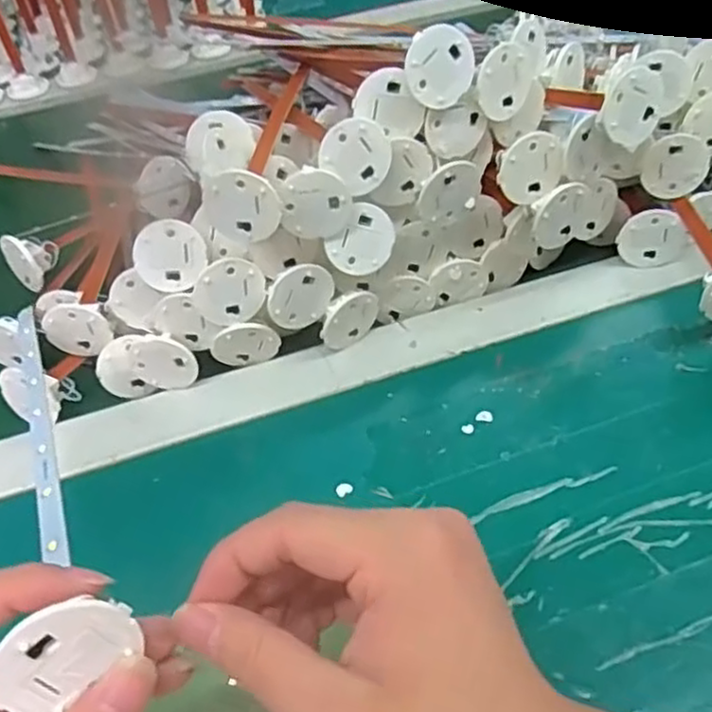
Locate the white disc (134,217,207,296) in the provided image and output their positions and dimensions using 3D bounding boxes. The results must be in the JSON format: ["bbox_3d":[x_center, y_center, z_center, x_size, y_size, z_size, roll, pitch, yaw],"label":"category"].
[{"bbox_3d":[-0.100,-0.054,0.382,0.038,0.037,0.006,-47,14,11],"label":"white disc"}]

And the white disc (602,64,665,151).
[{"bbox_3d":[0.143,-0.128,0.366,0.035,0.037,0.006,9,22,-29],"label":"white disc"}]

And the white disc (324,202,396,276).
[{"bbox_3d":[0.004,-0.062,0.386,0.038,0.033,0.004,-50,23,6],"label":"white disc"}]

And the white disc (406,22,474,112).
[{"bbox_3d":[0.042,-0.145,0.356,0.036,0.038,0.004,-11,31,-19],"label":"white disc"}]

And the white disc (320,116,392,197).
[{"bbox_3d":[0.001,-0.105,0.365,0.034,0.038,0.007,-50,31,5],"label":"white disc"}]

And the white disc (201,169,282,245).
[{"bbox_3d":[-0.056,-0.073,0.347,0.037,0.038,0.008,1,49,5],"label":"white disc"}]

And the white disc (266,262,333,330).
[{"bbox_3d":[-0.030,-0.032,0.386,0.036,0.037,0.004,11,22,-39],"label":"white disc"}]

